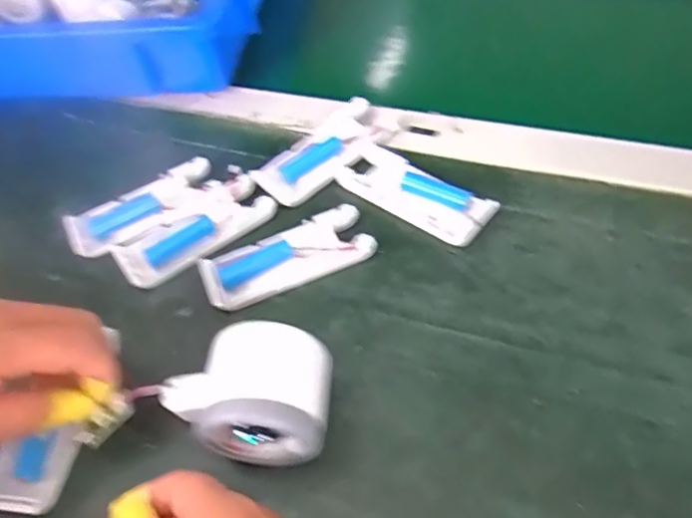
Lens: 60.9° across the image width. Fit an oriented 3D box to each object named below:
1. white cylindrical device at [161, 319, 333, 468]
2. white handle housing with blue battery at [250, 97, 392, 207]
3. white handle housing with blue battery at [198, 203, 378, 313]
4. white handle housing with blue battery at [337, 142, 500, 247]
[{"bbox_3d":[-0.052,0.069,0.299,0.083,0.055,0.053,-2,54,6],"label":"white cylindrical device"},{"bbox_3d":[-0.016,-0.080,0.428,0.100,0.019,0.042,-36,58,-19],"label":"white handle housing with blue battery"},{"bbox_3d":[-0.038,-0.002,0.376,0.107,0.013,0.043,-22,54,-9],"label":"white handle housing with blue battery"},{"bbox_3d":[0.046,-0.046,0.399,0.107,0.014,0.043,31,63,26],"label":"white handle housing with blue battery"}]

